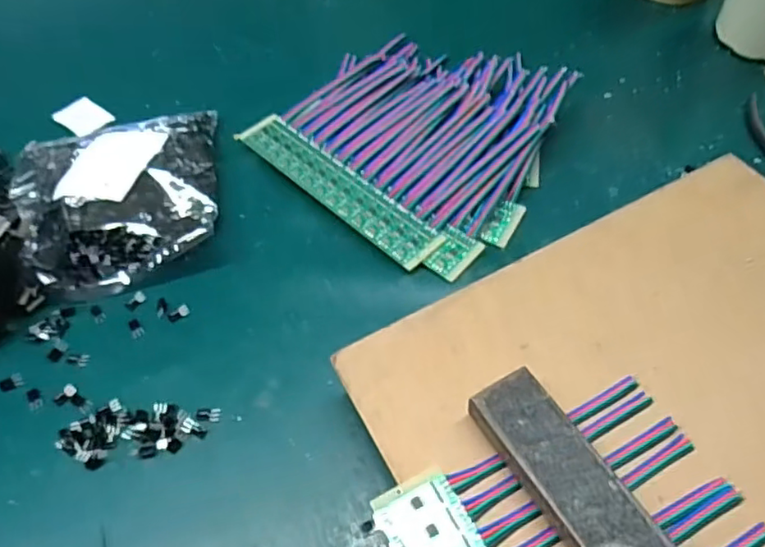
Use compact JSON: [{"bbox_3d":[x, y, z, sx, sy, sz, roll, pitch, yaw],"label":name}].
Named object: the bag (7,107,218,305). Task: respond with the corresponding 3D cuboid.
[{"bbox_3d":[-0.177,-0.053,0.393,0.133,0.034,0.132,-10,55,-4],"label":"bag"}]

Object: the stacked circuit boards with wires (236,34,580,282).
[{"bbox_3d":[0.025,-0.097,0.410,0.181,0.034,0.172,36,64,24],"label":"stacked circuit boards with wires"}]

